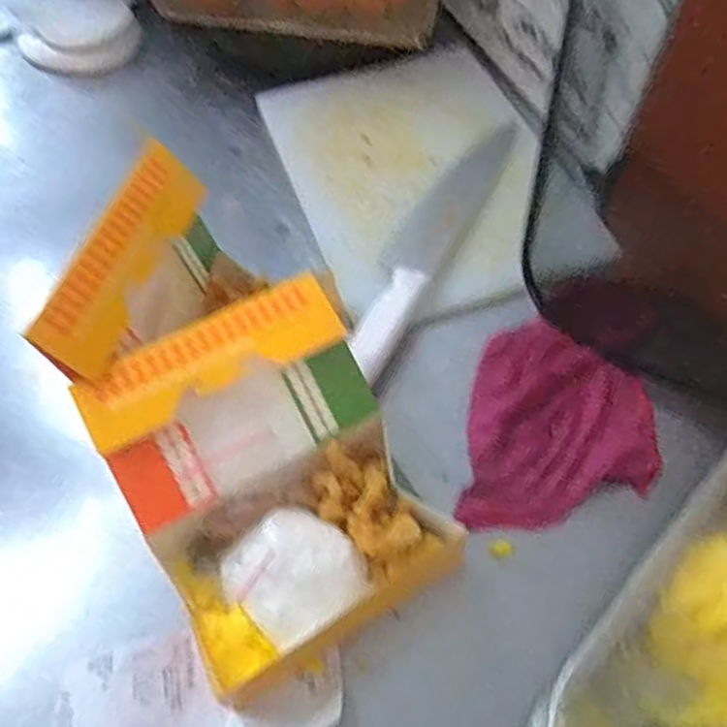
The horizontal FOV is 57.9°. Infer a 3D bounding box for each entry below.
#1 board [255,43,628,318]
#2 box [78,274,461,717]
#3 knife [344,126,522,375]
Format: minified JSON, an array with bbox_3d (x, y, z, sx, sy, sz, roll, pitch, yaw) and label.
[{"bbox_3d":[0.061,-0.200,0.650,0.256,0.018,0.340,-17,58,-7],"label":"board"},{"bbox_3d":[-0.060,0.075,0.433,0.175,0.103,0.205,-26,59,-13],"label":"box"},{"bbox_3d":[0.064,-0.124,0.599,0.055,0.014,0.327,24,61,18],"label":"knife"}]

